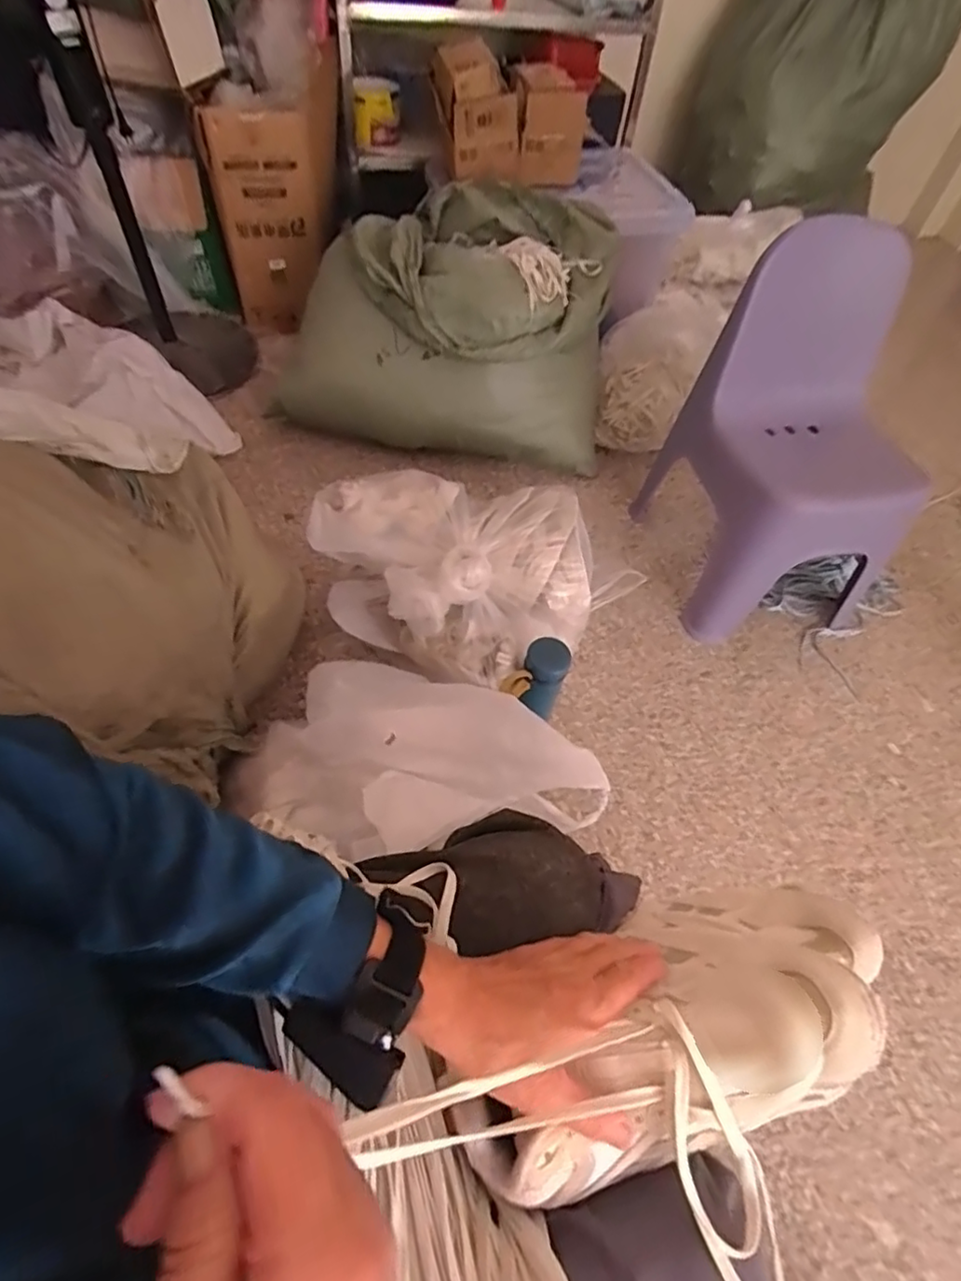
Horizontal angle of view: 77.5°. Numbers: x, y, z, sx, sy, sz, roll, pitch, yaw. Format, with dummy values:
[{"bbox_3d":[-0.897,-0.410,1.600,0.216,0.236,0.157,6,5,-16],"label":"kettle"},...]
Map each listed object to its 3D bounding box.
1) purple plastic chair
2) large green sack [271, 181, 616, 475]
[{"bbox_3d":[0.546,-0.316,1.032,0.336,0.583,0.345,-9,57,-11],"label":"purple plastic chair"},{"bbox_3d":[-0.086,-0.678,1.309,0.715,0.398,0.342,7,55,-1],"label":"large green sack"}]

